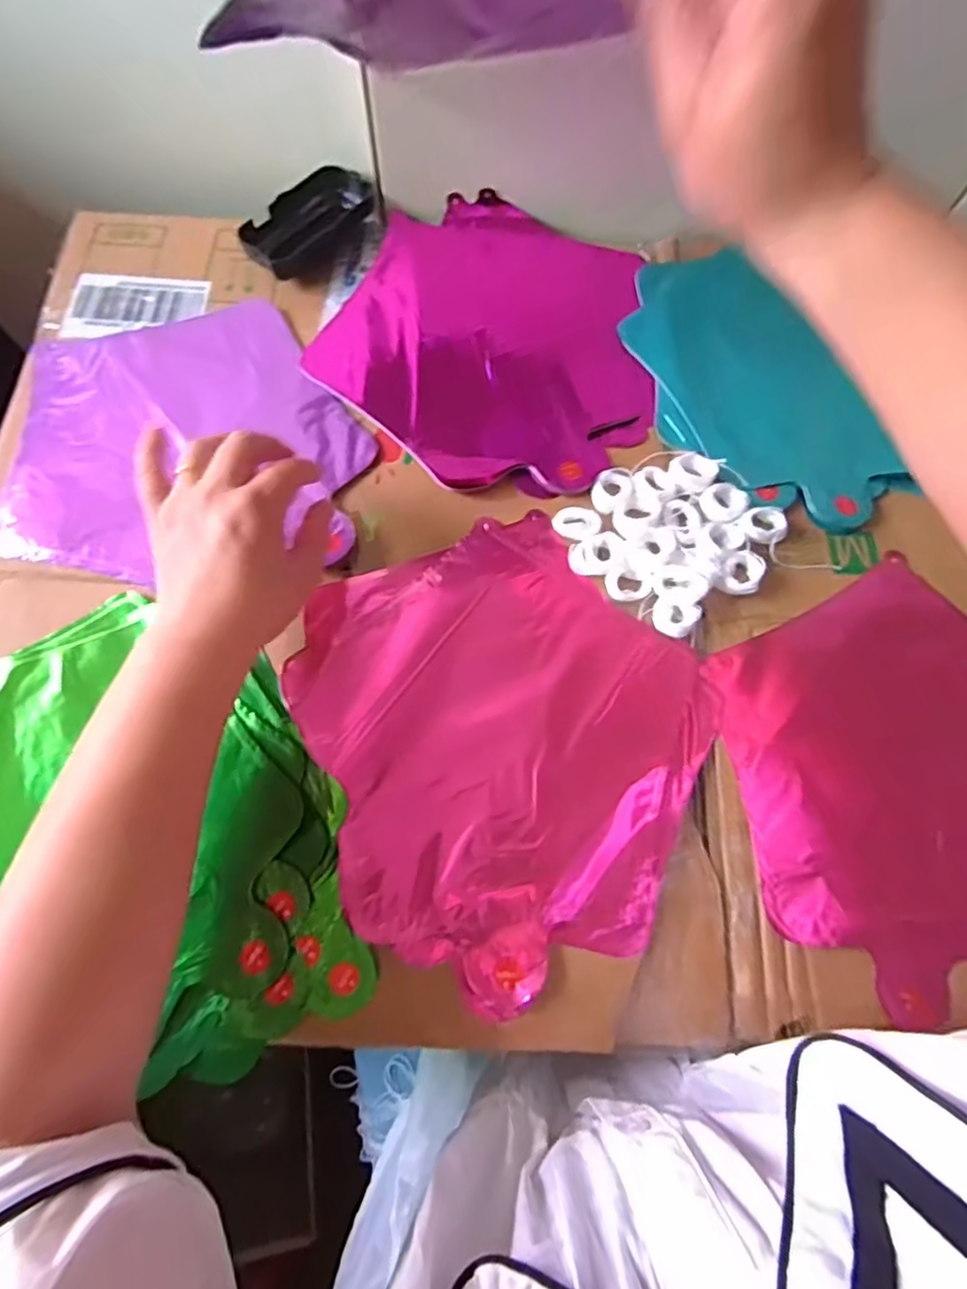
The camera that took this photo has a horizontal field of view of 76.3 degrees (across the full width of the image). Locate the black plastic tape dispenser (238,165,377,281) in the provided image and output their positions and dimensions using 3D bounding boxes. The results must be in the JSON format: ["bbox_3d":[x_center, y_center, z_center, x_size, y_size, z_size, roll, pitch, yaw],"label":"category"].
[{"bbox_3d":[-0.137,-0.329,0.478,0.045,0.022,0.110,39,75,10],"label":"black plastic tape dispenser"}]

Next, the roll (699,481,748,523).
[{"bbox_3d":[0.161,-0.096,0.410,0.029,0.007,0.027,0,72,-1],"label":"roll"}]

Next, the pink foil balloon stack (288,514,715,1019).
[{"bbox_3d":[0.017,0.051,0.362,0.227,0.006,0.255,-21,74,-8],"label":"pink foil balloon stack"}]

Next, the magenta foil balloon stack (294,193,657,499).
[{"bbox_3d":[0.011,-0.223,0.451,0.233,0.014,0.238,24,73,6],"label":"magenta foil balloon stack"}]

